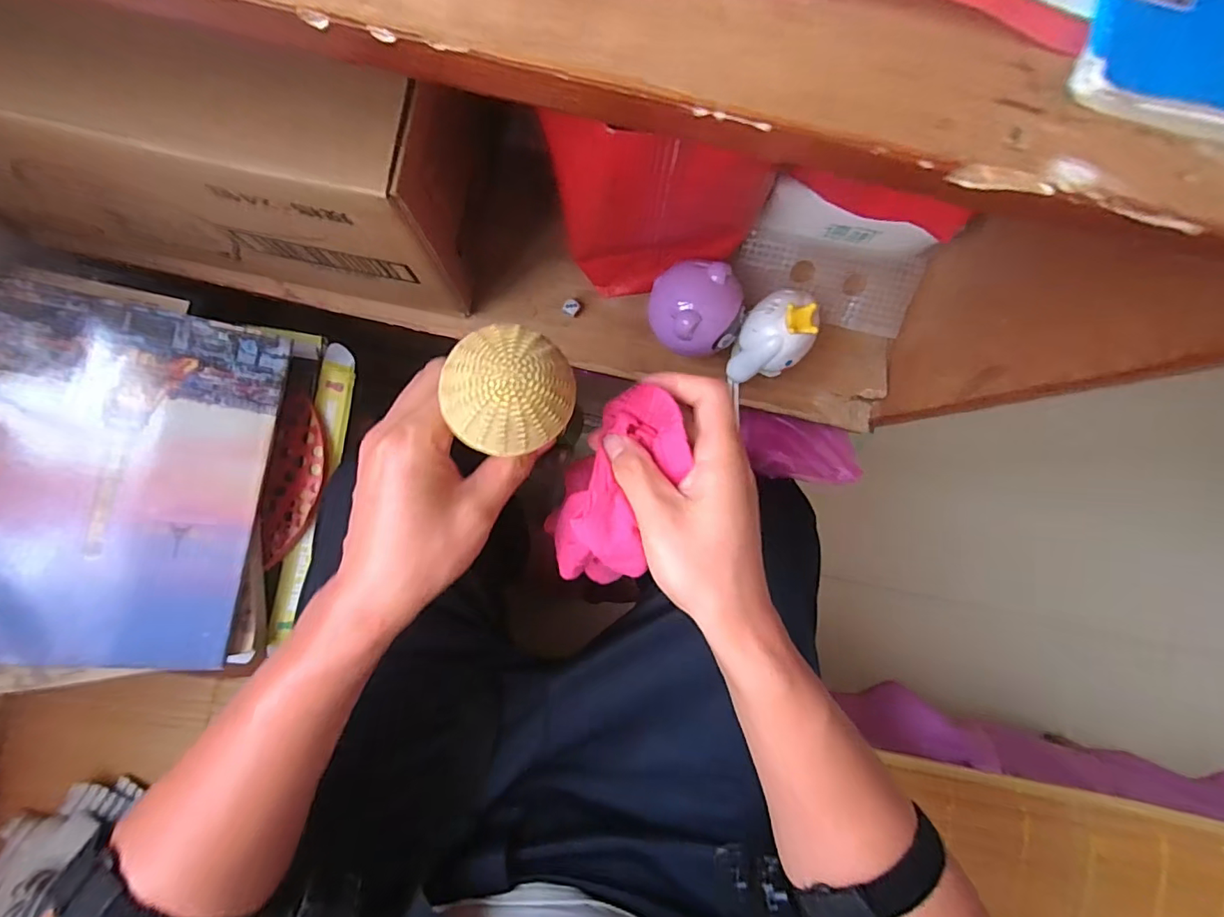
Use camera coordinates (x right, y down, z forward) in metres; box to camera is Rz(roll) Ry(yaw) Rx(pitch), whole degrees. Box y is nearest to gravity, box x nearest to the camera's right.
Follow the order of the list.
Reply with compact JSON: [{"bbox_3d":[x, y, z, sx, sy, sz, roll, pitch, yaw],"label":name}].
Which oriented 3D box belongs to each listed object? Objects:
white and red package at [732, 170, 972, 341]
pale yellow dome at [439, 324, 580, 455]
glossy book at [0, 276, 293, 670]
[{"bbox_3d":[0.180,-0.156,0.416,0.146,0.092,0.026,12,46,-4],"label":"white and red package"},{"bbox_3d":[-0.049,-0.033,0.250,0.060,0.027,0.059,0,87,-5],"label":"pale yellow dome"},{"bbox_3d":[-0.355,0.017,0.372,0.179,0.011,0.252,11,83,-23],"label":"glossy book"}]

